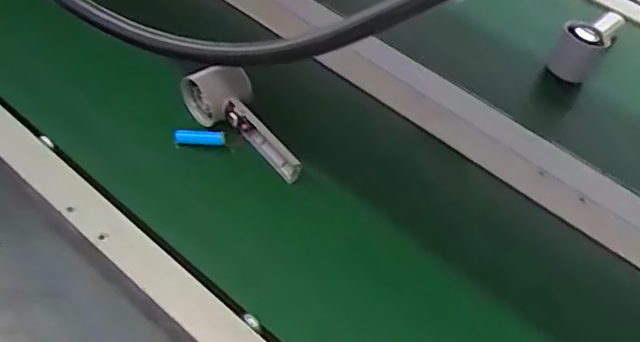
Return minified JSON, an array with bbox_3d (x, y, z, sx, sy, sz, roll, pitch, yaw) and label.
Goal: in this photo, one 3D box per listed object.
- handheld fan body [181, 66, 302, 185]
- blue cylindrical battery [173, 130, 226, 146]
[{"bbox_3d":[-0.076,-0.048,0.660,0.150,0.064,0.042,45,58,4],"label":"handheld fan body"},{"bbox_3d":[-0.126,-0.035,0.653,0.053,0.017,0.015,2,51,-5],"label":"blue cylindrical battery"}]

